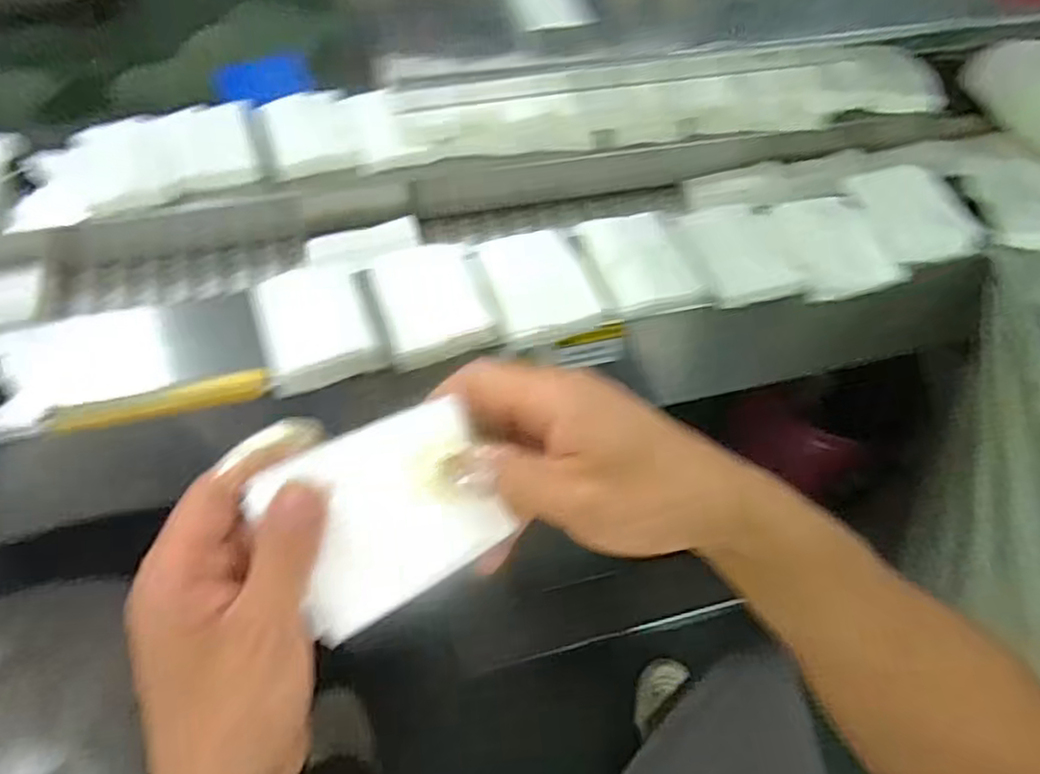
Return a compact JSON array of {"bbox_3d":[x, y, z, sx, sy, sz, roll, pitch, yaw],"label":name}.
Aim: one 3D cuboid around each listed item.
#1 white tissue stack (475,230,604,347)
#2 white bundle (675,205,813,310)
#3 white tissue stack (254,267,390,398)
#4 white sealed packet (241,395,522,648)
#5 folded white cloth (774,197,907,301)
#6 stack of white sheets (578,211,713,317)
[{"bbox_3d":[0.014,-0.085,0.548,0.077,0.019,0.108,-11,58,-11],"label":"white tissue stack"},{"bbox_3d":[0.180,-0.112,0.569,0.079,0.016,0.097,-10,57,-10],"label":"white bundle"},{"bbox_3d":[-0.154,-0.046,0.513,0.077,0.018,0.099,-21,60,-17],"label":"white tissue stack"},{"bbox_3d":[-0.059,0.056,0.308,0.093,0.010,0.079,-28,95,-13],"label":"white sealed packet"},{"bbox_3d":[0.262,-0.116,0.576,0.082,0.021,0.100,-13,58,-12],"label":"folded white cloth"},{"bbox_3d":[0.096,-0.102,0.555,0.081,0.013,0.104,-16,59,-14],"label":"stack of white sheets"}]

